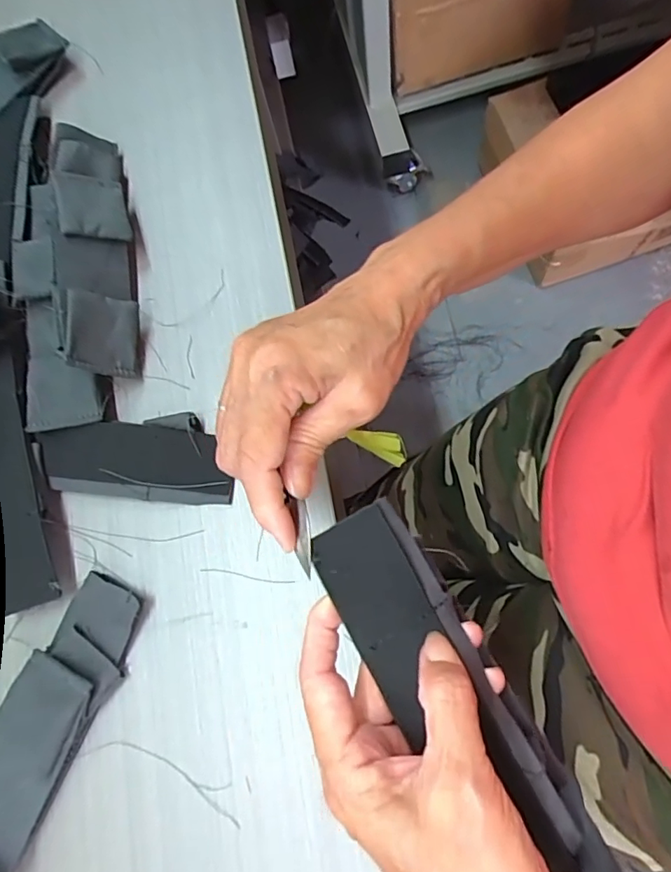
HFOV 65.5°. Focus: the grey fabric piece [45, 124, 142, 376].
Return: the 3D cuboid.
[{"bbox_3d":[-0.170,-0.134,0.362,0.054,0.036,0.194,-17,74,2],"label":"grey fabric piece"}]

